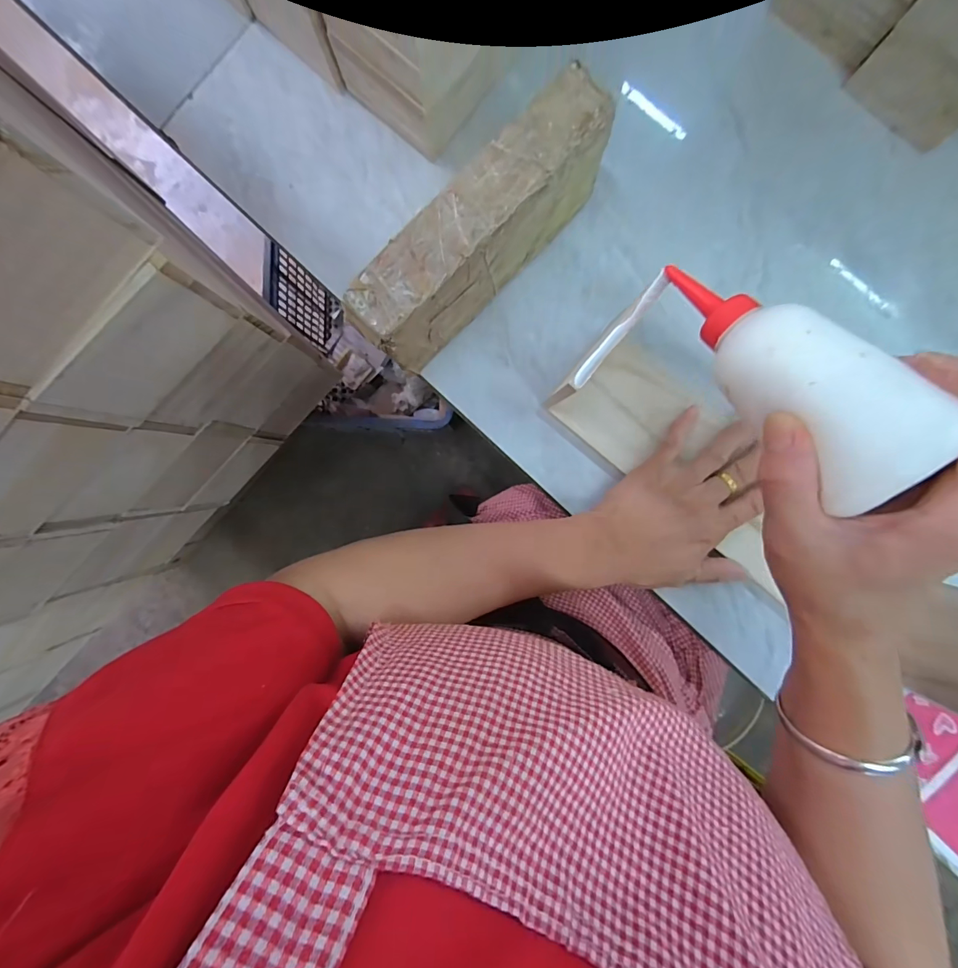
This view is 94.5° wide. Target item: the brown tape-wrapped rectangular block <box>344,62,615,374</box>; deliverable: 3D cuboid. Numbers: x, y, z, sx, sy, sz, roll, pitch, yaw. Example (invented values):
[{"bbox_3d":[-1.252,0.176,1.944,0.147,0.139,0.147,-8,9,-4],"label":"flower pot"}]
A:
[{"bbox_3d":[0.000,-0.174,0.325,0.203,0.105,0.045,-44,91,3],"label":"brown tape-wrapped rectangular block"}]

